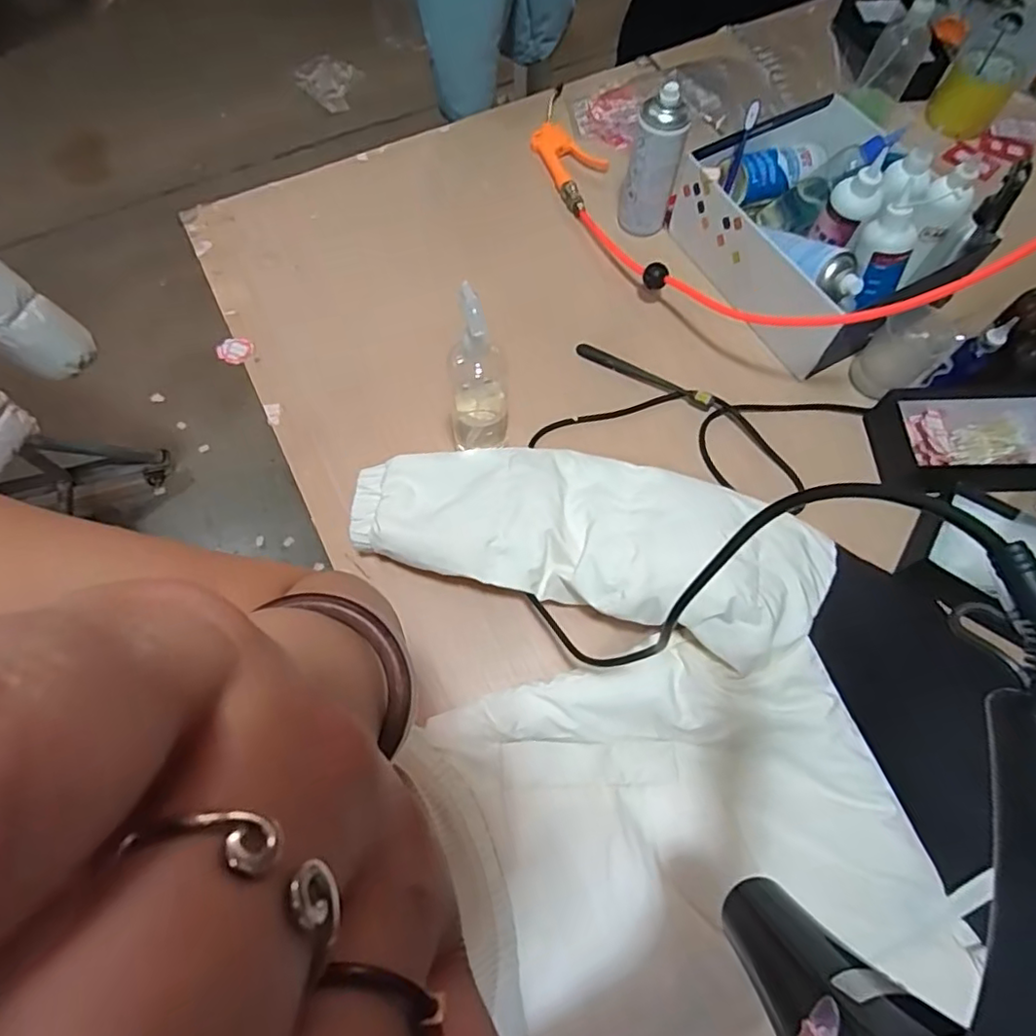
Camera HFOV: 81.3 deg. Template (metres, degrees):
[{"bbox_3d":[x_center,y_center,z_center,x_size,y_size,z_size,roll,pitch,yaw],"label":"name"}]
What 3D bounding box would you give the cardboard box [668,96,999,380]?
[{"bbox_3d":[0.387,-0.379,0.773,0.257,0.149,0.310,-23,69,-10],"label":"cardboard box"}]

